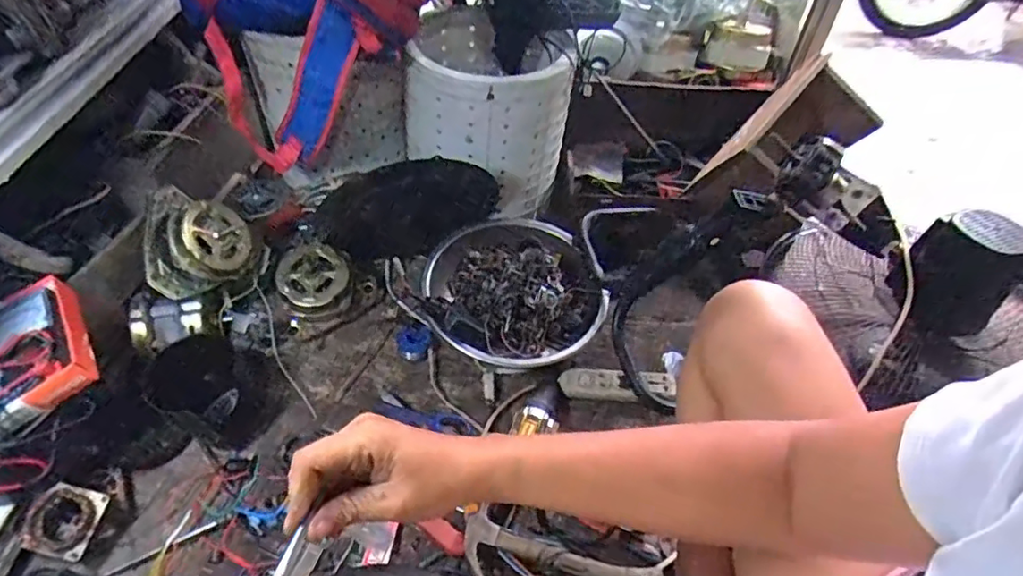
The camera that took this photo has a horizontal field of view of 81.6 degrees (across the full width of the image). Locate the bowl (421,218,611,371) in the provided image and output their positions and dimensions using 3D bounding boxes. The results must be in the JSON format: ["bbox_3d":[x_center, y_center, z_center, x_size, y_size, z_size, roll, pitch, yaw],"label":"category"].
[{"bbox_3d":[0.008,0.003,0.982,0.276,0.099,0.284,2,46,-2],"label":"bowl"}]

